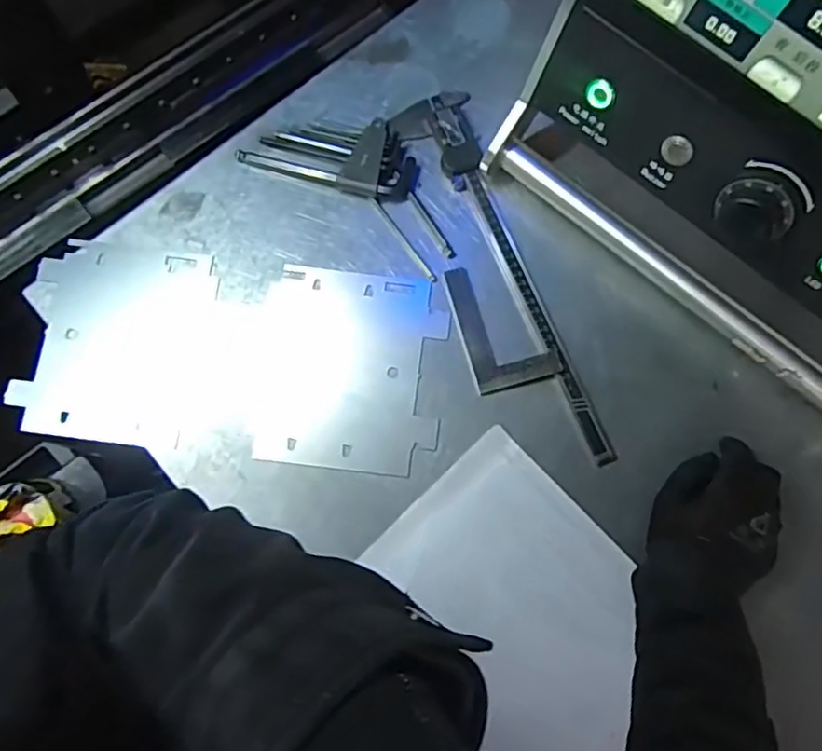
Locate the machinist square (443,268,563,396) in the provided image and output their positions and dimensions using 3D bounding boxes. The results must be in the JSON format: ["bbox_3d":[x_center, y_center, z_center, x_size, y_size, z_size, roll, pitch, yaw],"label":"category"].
[{"bbox_3d":[0.085,-0.051,0.599,0.079,0.004,0.124,-16,78,-4],"label":"machinist square"}]

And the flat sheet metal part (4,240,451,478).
[{"bbox_3d":[-0.168,-0.019,0.595,0.383,0.009,0.184,7,78,0],"label":"flat sheet metal part"}]

